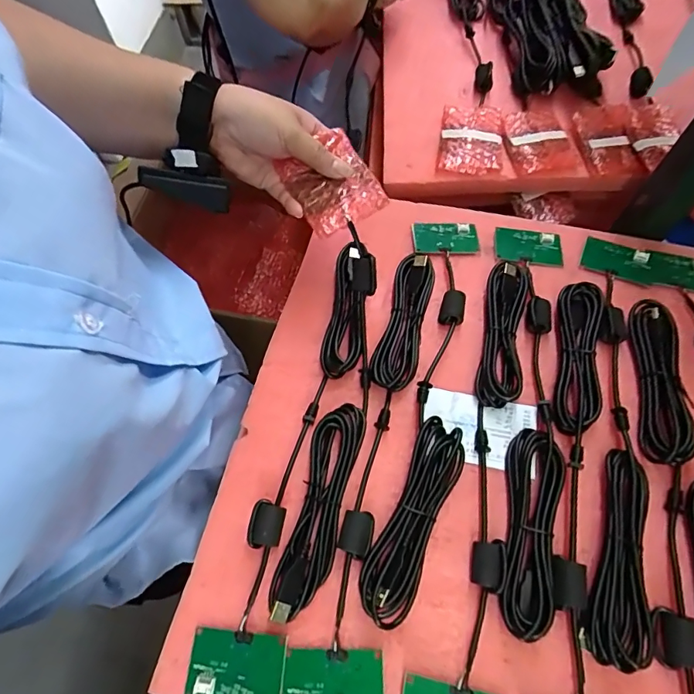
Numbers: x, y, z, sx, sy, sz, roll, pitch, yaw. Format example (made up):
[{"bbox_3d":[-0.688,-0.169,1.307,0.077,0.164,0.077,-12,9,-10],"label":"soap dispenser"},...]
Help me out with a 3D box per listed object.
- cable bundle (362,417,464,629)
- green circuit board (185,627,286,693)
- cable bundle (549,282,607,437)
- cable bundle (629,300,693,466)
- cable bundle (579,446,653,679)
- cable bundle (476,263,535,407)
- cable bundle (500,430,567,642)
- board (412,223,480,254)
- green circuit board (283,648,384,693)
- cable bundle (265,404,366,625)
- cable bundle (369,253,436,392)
[{"bbox_3d":[0.052,0.129,0.343,0.039,0.013,0.151,23,63,11],"label":"cable bundle"},{"bbox_3d":[-0.079,0.228,0.315,0.067,0.006,0.044,5,61,1],"label":"green circuit board"},{"bbox_3d":[0.206,0.008,0.395,0.039,0.019,0.142,14,62,6],"label":"cable bundle"},{"bbox_3d":[0.272,0.025,0.383,0.043,0.021,0.151,16,62,7],"label":"cable bundle"},{"bbox_3d":[0.202,0.149,0.325,0.039,0.020,0.146,18,62,8],"label":"cable bundle"},{"bbox_3d":[0.147,-0.018,0.415,0.038,0.019,0.154,15,62,7],"label":"cable bundle"},{"bbox_3d":[0.140,0.135,0.338,0.041,0.019,0.146,14,62,6],"label":"cable bundle"},{"bbox_3d":[0.105,-0.117,0.479,0.070,0.007,0.046,-2,60,-1],"label":"board"},{"bbox_3d":[-0.010,0.233,0.303,0.068,0.006,0.044,2,61,-1],"label":"green circuit board"},{"bbox_3d":[-0.021,0.124,0.352,0.038,0.016,0.162,14,62,6],"label":"cable bundle"},{"bbox_3d":[0.055,-0.026,0.423,0.038,0.017,0.143,14,62,6],"label":"cable bundle"}]

